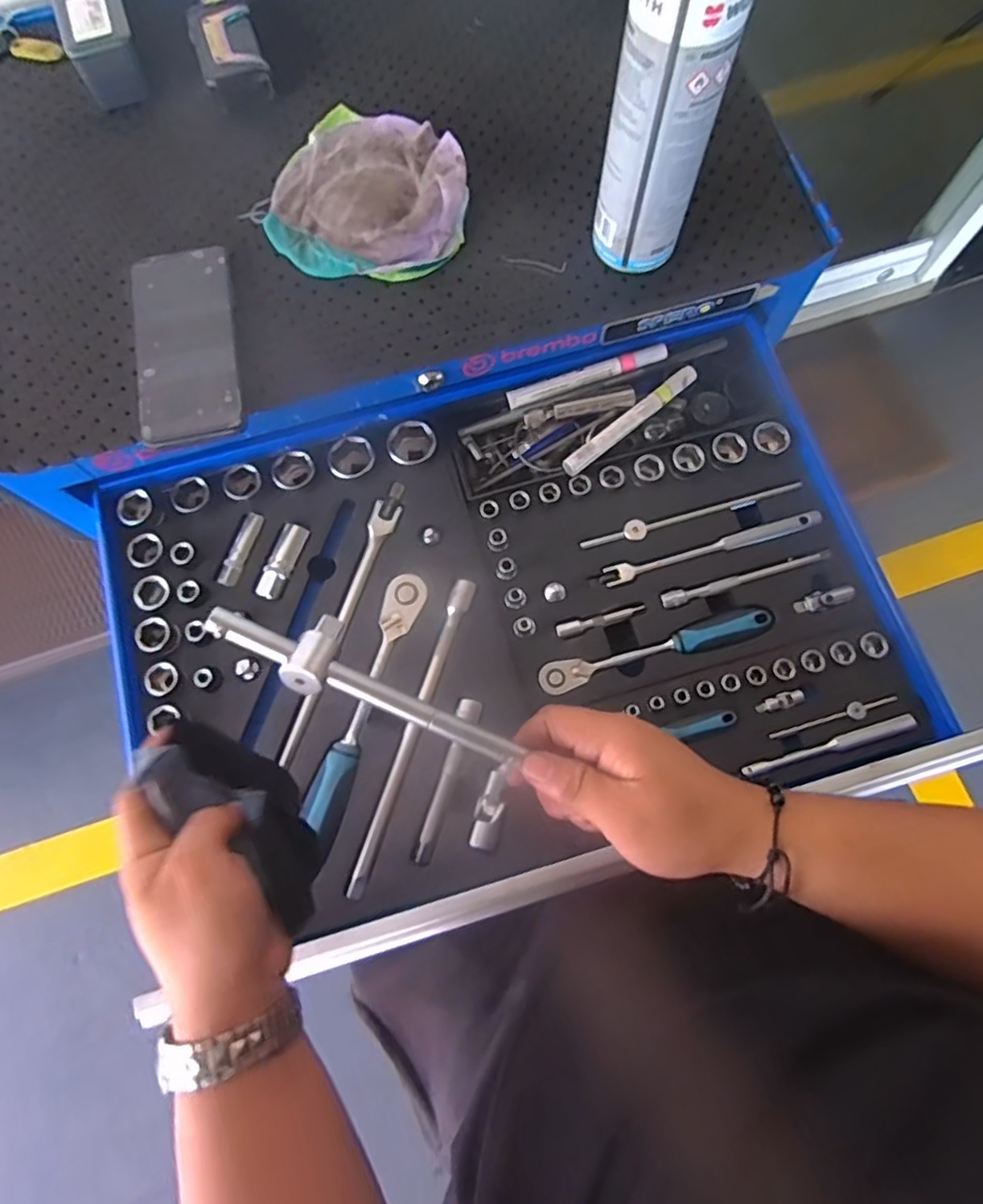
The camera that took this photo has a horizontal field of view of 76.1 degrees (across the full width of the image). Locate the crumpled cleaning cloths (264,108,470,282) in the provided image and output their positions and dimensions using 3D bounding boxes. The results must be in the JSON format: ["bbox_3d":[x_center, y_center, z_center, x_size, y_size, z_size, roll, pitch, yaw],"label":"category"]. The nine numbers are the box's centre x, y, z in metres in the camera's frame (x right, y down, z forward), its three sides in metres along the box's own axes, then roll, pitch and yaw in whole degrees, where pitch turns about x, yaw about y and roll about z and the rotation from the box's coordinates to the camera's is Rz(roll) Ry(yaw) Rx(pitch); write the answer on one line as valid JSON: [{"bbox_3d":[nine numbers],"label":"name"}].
[{"bbox_3d":[-0.095,-0.332,0.501,0.153,0.025,0.159,7,74,3],"label":"crumpled cleaning cloths"}]

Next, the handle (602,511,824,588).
[{"bbox_3d":[0.180,-0.046,0.515,0.181,0.013,0.017,-16,74,-3],"label":"handle"}]

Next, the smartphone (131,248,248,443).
[{"bbox_3d":[-0.230,-0.193,0.471,0.075,0.012,0.160,-11,74,-2],"label":"smartphone"}]

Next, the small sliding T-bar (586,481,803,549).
[{"bbox_3d":[0.170,-0.071,0.528,0.196,0.015,0.017,-14,74,-3],"label":"small sliding T-bar"}]

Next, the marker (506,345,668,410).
[{"bbox_3d":[0.083,-0.197,0.546,0.141,0.015,0.017,-18,74,-4],"label":"marker"}]

